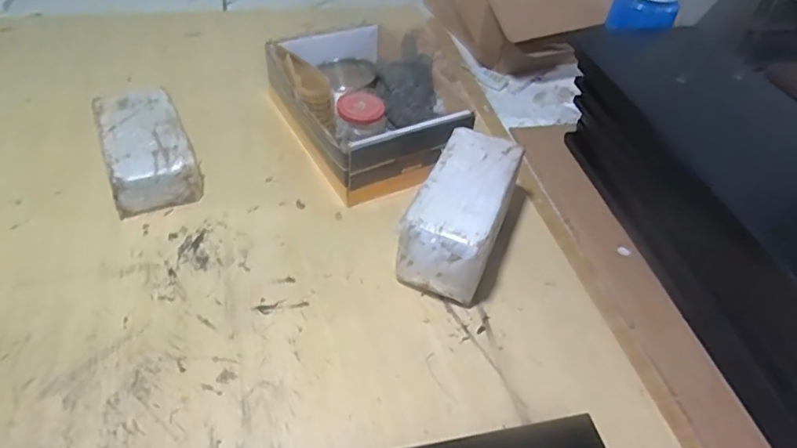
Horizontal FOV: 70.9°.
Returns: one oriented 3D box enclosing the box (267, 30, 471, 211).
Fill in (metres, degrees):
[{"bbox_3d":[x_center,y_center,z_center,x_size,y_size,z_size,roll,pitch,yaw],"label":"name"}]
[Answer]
[{"bbox_3d":[-0.041,-0.174,0.844,0.230,0.112,0.335,-21,52,-24],"label":"box"}]

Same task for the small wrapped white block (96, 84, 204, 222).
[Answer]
[{"bbox_3d":[-0.351,-0.108,0.781,0.114,0.067,0.199,-17,50,-21],"label":"small wrapped white block"}]

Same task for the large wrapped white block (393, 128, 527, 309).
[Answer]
[{"bbox_3d":[0.082,-0.016,0.709,0.107,0.105,0.224,20,47,12],"label":"large wrapped white block"}]

